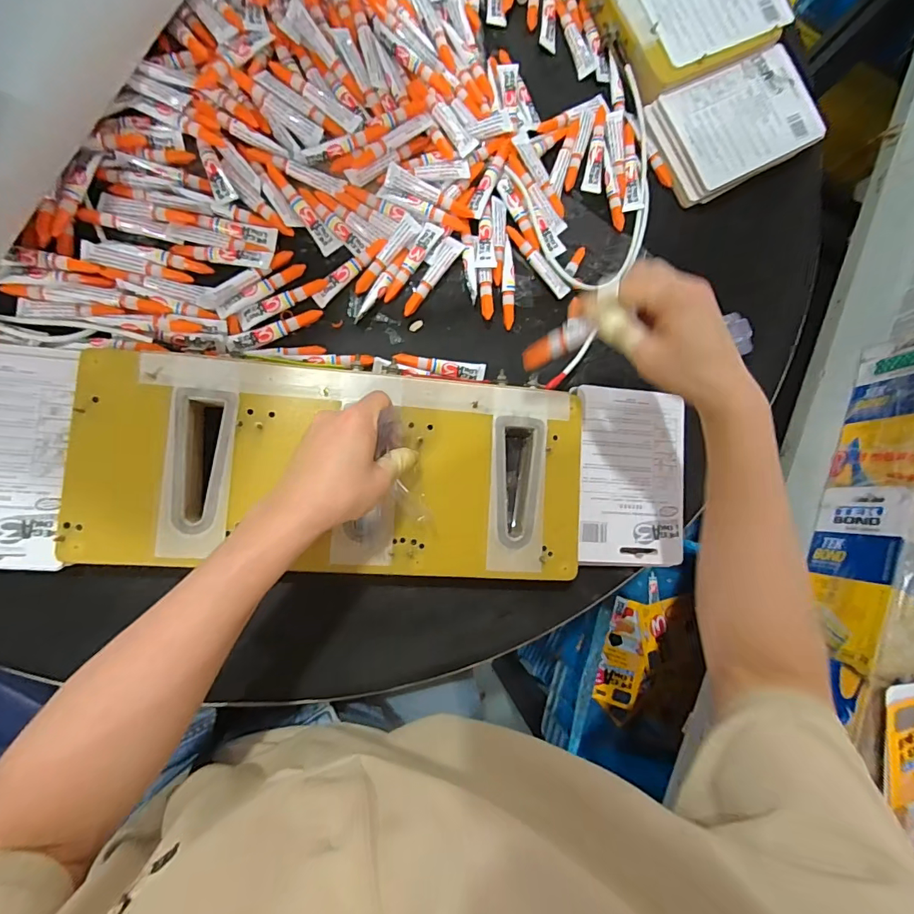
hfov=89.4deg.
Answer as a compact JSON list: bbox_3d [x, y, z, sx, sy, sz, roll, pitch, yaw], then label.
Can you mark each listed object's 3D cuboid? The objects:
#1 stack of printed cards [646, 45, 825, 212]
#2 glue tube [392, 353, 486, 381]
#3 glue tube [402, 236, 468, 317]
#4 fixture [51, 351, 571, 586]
[{"bbox_3d":[0.297,-0.353,0.485,0.187,0.026,0.109,-30,84,-8],"label":"stack of printed cards"},{"bbox_3d":[-0.015,-0.083,0.426,0.083,0.015,0.016,4,81,-3],"label":"glue tube"},{"bbox_3d":[-0.023,-0.168,0.433,0.018,0.010,0.084,34,80,2],"label":"glue tube"},{"bbox_3d":[-0.090,0.009,0.379,0.401,0.013,0.165,5,81,-9],"label":"fixture"}]

